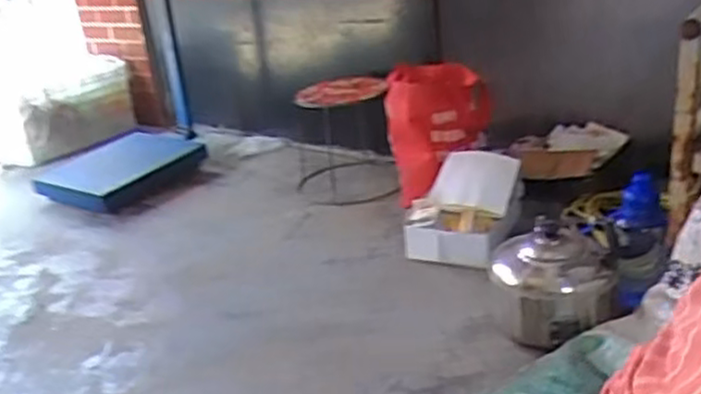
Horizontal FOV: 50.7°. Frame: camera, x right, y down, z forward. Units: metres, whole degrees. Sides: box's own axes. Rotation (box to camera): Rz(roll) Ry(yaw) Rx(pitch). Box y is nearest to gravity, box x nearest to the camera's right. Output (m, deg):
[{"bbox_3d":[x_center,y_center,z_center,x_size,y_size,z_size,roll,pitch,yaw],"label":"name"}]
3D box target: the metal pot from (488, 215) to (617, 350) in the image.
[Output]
[{"bbox_3d":[0.393,0.174,1.447,0.222,0.188,0.208,-2,23,11],"label":"metal pot"}]

